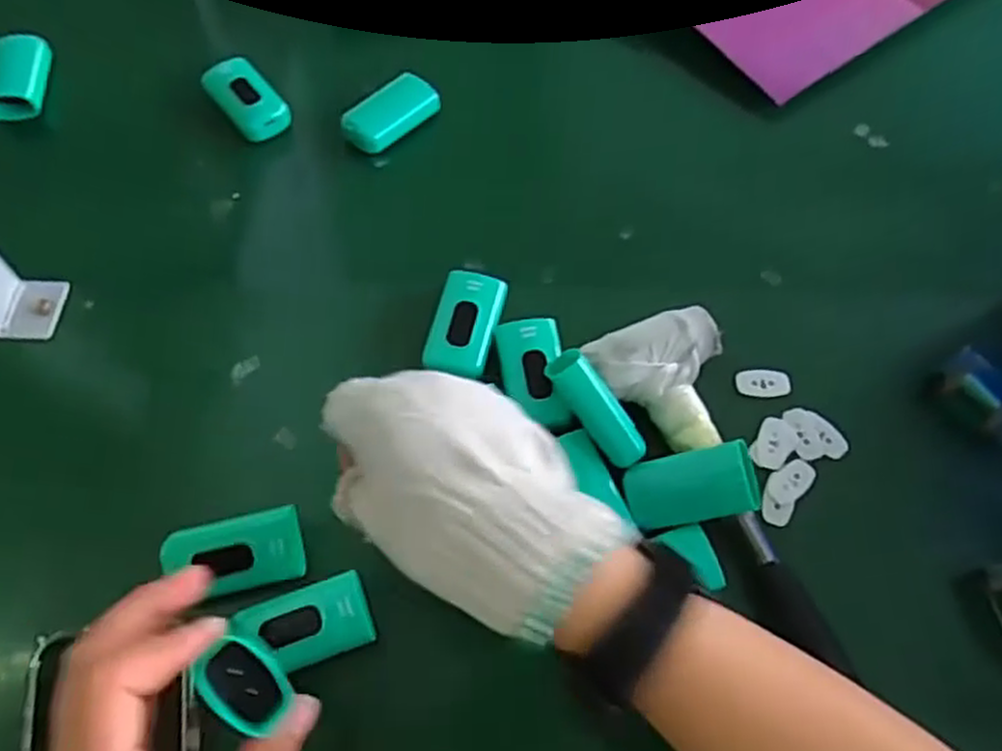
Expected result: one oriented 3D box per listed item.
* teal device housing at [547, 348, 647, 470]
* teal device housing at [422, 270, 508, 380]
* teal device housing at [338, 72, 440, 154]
[{"bbox_3d":[0.052,0.017,0.405,0.019,0.018,0.069,-38,97,-20],"label":"teal device housing"},{"bbox_3d":[-0.020,-0.033,0.448,0.036,0.012,0.065,13,62,4],"label":"teal device housing"},{"bbox_3d":[-0.078,-0.186,0.541,0.036,0.018,0.071,40,67,17],"label":"teal device housing"}]

